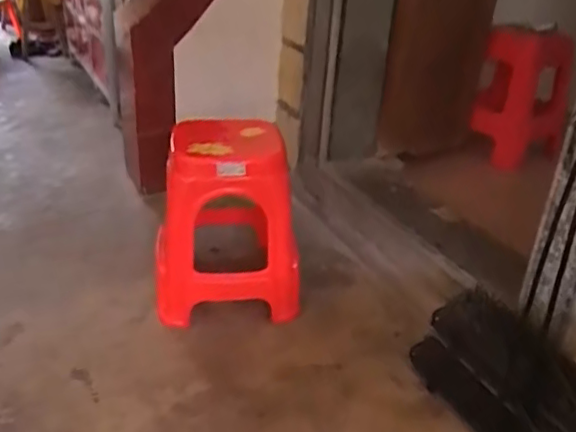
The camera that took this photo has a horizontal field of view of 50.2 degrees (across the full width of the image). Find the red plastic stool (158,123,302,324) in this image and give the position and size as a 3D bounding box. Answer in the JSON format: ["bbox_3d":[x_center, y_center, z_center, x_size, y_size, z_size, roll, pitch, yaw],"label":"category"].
[{"bbox_3d":[-0.183,0.008,1.678,0.367,0.495,0.367,-2,27,-11],"label":"red plastic stool"}]

